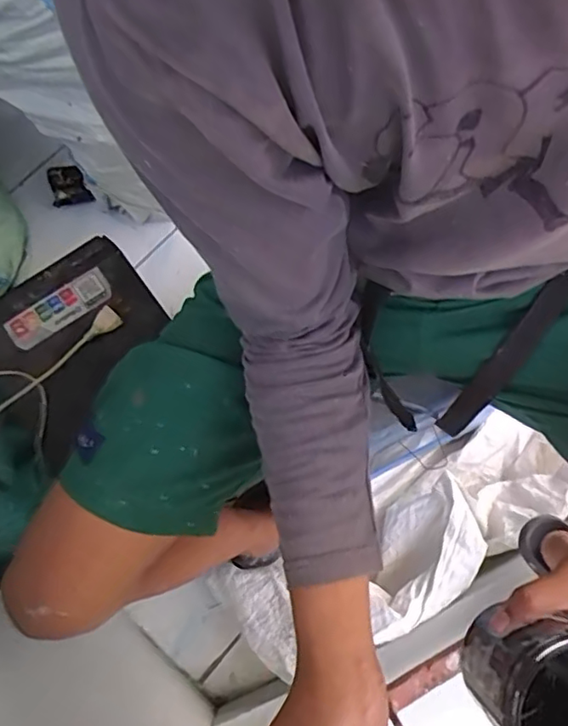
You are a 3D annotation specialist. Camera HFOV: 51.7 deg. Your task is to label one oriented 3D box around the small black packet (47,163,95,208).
[{"bbox_3d":[-0.442,-0.367,1.211,0.079,0.032,0.083,-19,74,-5],"label":"small black packet"}]

